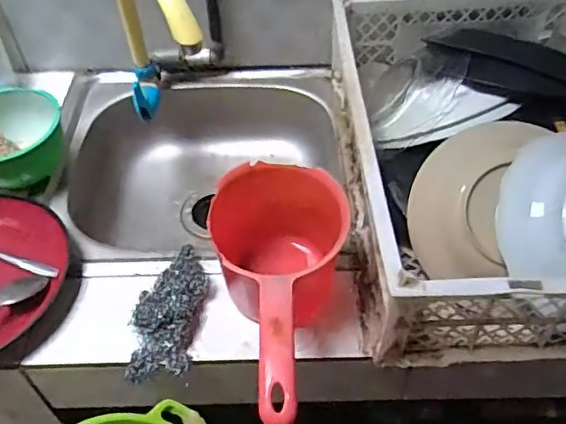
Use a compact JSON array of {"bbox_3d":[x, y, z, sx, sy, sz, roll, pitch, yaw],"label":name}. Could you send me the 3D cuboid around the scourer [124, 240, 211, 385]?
[{"bbox_3d":[-0.118,0.099,0.589,0.065,0.033,0.148,4,50,5],"label":"scourer"}]

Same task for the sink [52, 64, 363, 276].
[{"bbox_3d":[-0.112,-0.045,0.816,0.393,0.139,0.391,-2,50,-1],"label":"sink"}]

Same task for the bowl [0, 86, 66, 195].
[{"bbox_3d":[-0.350,-0.096,0.725,0.132,0.088,0.124,-22,53,-17],"label":"bowl"}]

